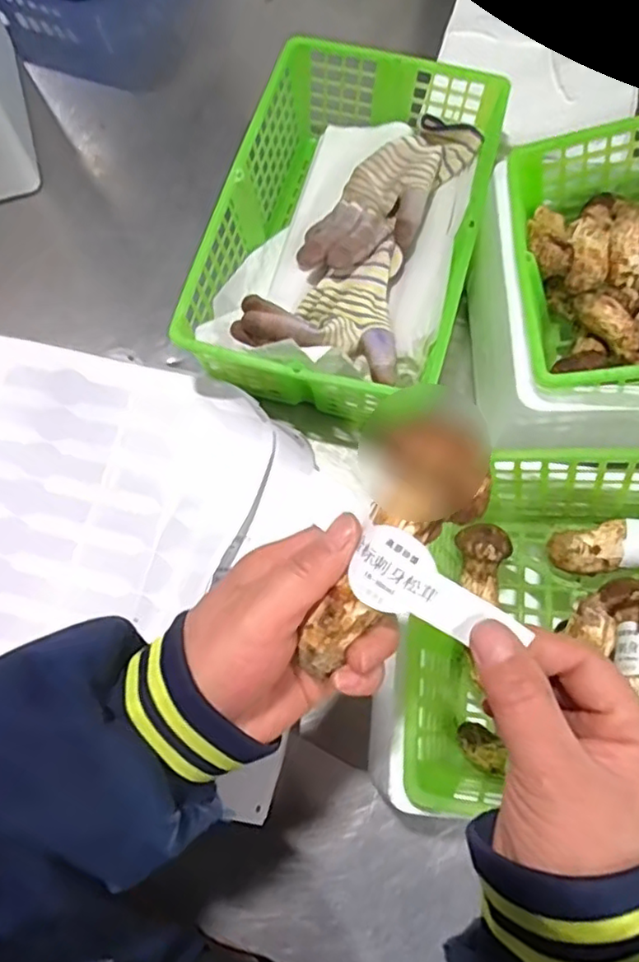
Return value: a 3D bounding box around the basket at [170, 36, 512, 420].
[{"bbox_3d":[0.030,-0.229,0.603,0.215,0.106,0.346,16,73,5],"label":"basket"}]

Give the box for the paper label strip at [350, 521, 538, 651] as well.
[{"bbox_3d":[0.044,0.046,0.255,0.070,0.008,0.031,34,104,0],"label":"paper label strip"}]

